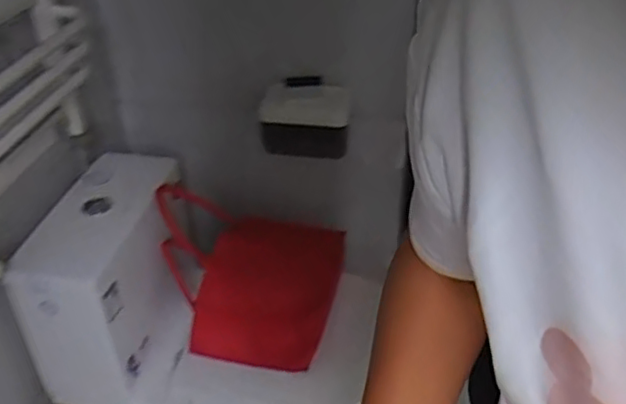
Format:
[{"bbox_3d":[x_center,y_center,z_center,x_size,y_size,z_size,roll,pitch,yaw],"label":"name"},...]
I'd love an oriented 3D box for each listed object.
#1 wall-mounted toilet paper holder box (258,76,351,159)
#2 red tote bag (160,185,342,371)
[{"bbox_3d":[-0.018,-0.178,1.373,0.189,0.151,0.112,-1,35,1],"label":"wall-mounted toilet paper holder box"},{"bbox_3d":[-0.132,0.142,1.300,0.365,0.206,0.301,3,35,7],"label":"red tote bag"}]

